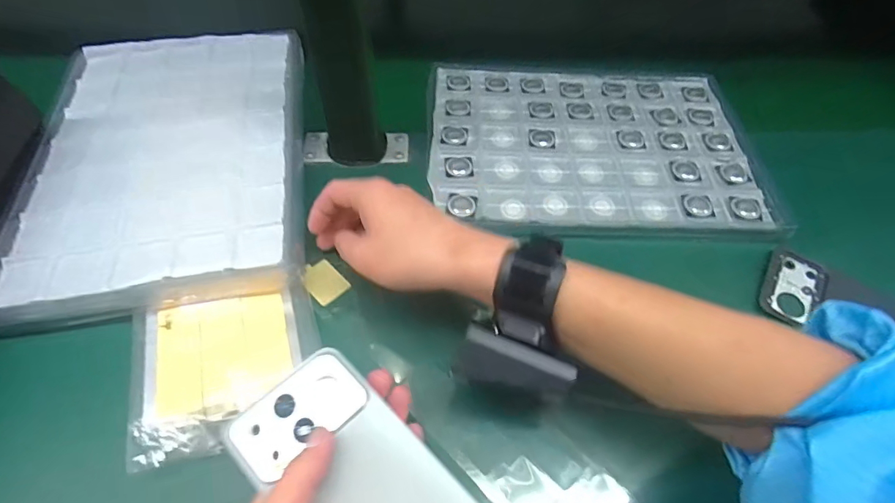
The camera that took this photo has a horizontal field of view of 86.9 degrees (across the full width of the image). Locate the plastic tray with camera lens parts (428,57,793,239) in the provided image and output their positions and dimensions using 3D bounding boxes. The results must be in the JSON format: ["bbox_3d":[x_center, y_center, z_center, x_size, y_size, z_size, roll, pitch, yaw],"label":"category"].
[{"bbox_3d":[0.139,-0.118,0.468,0.307,0.013,0.241,1,56,-2],"label":"plastic tray with camera lens parts"}]

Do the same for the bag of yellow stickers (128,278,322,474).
[{"bbox_3d":[-0.150,0.077,0.321,0.119,0.012,0.112,-12,55,-13],"label":"bag of yellow stickers"}]

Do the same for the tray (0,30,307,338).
[{"bbox_3d":[-0.242,-0.091,0.416,0.221,0.028,0.320,-7,57,-8],"label":"tray"}]

